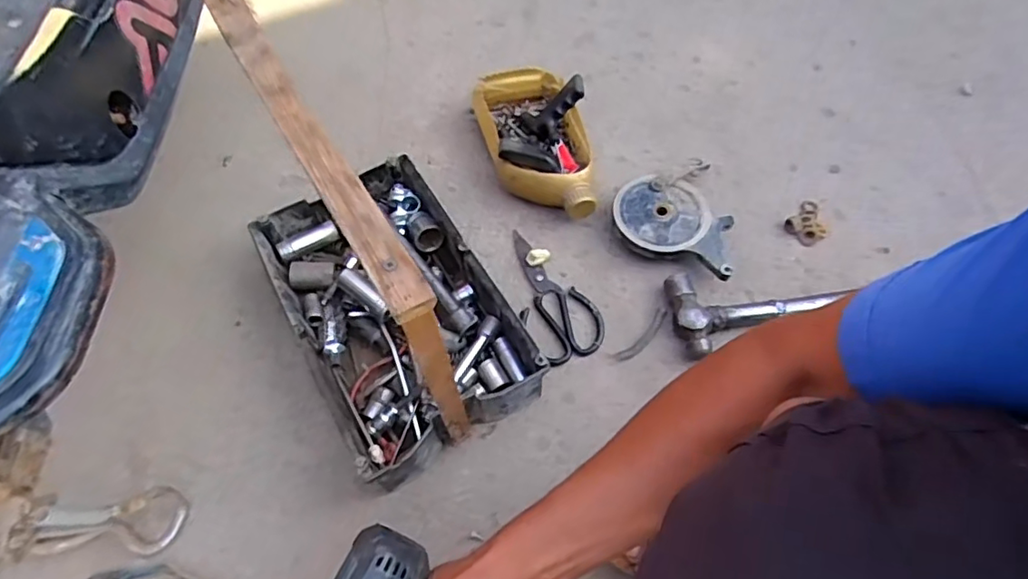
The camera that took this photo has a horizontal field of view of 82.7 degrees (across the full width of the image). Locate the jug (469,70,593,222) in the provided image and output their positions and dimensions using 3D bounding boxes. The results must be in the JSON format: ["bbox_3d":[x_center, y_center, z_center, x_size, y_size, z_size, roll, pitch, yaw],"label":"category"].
[{"bbox_3d":[0.038,-0.205,0.836,0.142,0.092,0.238,-16,60,-7],"label":"jug"}]

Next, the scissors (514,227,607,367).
[{"bbox_3d":[0.059,-0.001,0.752,0.075,0.011,0.192,-13,60,-6],"label":"scissors"}]

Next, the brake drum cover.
[{"bbox_3d":[0.212,-0.084,0.786,0.147,0.047,0.177,-10,59,-4],"label":"brake drum cover"}]

